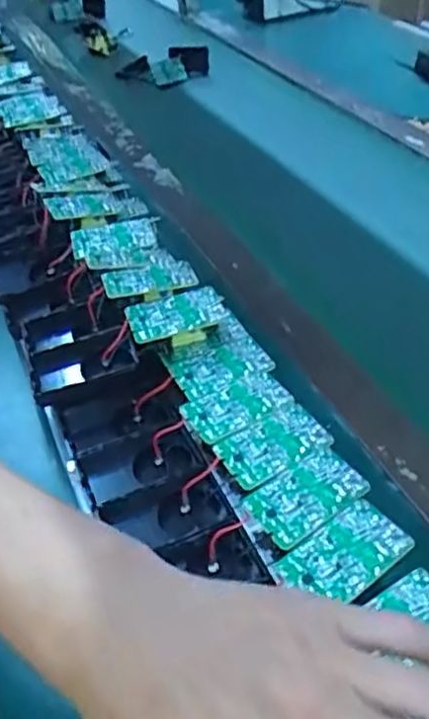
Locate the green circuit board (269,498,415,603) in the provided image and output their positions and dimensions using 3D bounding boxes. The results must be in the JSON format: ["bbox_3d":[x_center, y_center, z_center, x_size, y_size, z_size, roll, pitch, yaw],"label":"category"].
[{"bbox_3d":[0.065,0.096,0.332,0.066,0.004,0.036,-25,45,-24],"label":"green circuit board"}]

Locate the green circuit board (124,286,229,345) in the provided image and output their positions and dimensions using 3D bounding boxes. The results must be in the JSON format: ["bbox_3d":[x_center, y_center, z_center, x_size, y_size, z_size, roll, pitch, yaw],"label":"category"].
[{"bbox_3d":[-0.024,-0.030,0.460,0.069,0.010,0.033,-14,53,-15],"label":"green circuit board"}]

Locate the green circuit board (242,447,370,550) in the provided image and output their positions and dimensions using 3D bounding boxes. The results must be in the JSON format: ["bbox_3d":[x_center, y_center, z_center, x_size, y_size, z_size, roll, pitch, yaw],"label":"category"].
[{"bbox_3d":[0.050,0.074,0.363,0.064,0.006,0.037,-26,45,-25],"label":"green circuit board"}]

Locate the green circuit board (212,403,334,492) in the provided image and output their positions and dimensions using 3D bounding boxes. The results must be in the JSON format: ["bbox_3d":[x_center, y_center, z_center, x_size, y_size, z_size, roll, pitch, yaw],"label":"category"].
[{"bbox_3d":[0.035,0.050,0.391,0.064,0.004,0.039,-22,43,-20],"label":"green circuit board"}]

